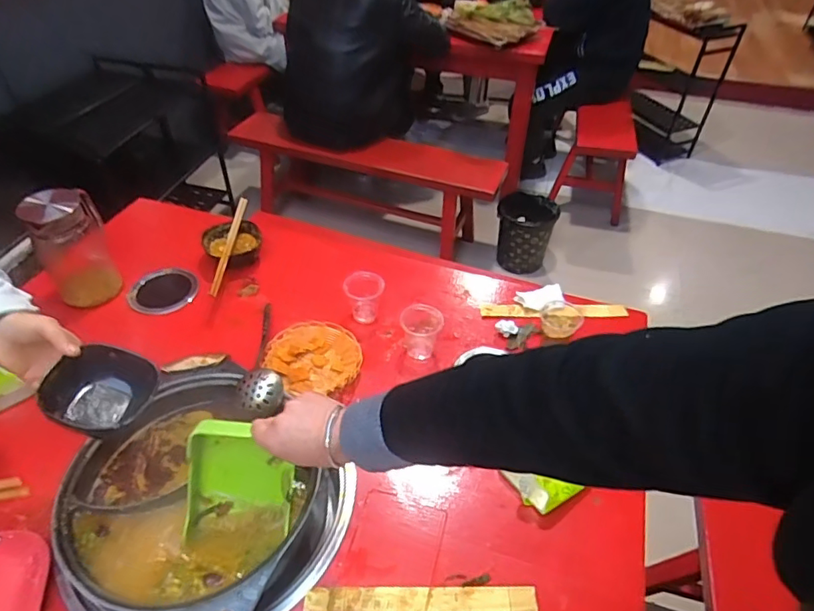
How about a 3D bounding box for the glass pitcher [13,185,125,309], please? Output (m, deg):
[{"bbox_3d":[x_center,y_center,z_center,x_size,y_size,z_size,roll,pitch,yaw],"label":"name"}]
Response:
[{"bbox_3d":[-0.575,-0.101,0.918,0.111,0.215,0.098,-26,51,-24],"label":"glass pitcher"}]

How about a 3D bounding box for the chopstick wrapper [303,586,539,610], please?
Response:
[{"bbox_3d":[0.017,0.339,0.609,0.262,0.007,0.030,0,45,0],"label":"chopstick wrapper"}]

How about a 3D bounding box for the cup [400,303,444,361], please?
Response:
[{"bbox_3d":[0.024,0.044,0.874,0.068,0.068,0.060,4,45,3],"label":"cup"}]

